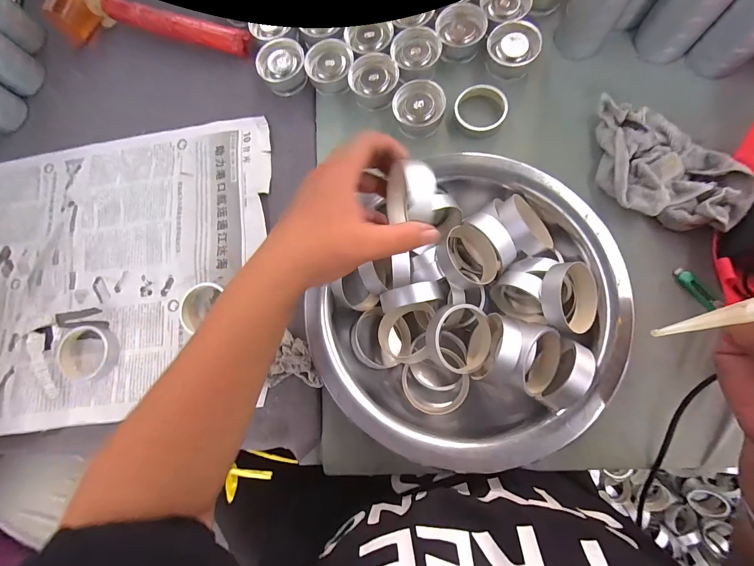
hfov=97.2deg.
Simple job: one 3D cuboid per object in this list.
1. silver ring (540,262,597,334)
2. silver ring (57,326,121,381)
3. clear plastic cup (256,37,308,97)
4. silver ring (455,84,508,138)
[{"bbox_3d":[0.183,0.014,0.314,0.066,0.021,0.066,1,88,-29],"label":"silver ring"},{"bbox_3d":[-0.363,0.089,0.417,0.071,0.017,0.068,-1,81,5],"label":"silver ring"},{"bbox_3d":[-0.126,-0.291,0.450,0.061,0.035,0.056,-25,80,1],"label":"clear plastic cup"},{"bbox_3d":[0.133,-0.222,0.427,0.063,0.022,0.056,23,84,8],"label":"silver ring"}]

